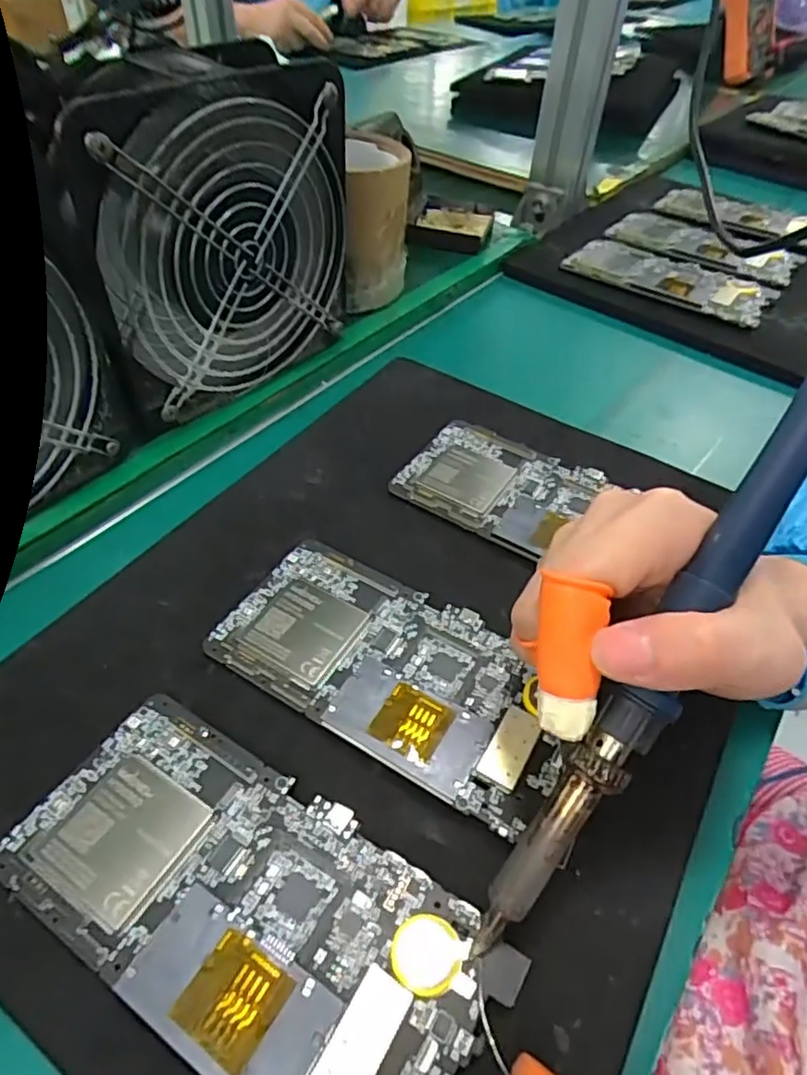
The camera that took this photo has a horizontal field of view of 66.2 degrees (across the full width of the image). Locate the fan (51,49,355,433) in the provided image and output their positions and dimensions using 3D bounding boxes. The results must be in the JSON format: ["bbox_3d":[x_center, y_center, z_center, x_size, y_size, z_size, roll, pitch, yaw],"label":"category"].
[{"bbox_3d":[-0.096,-0.149,0.324,0.052,0.155,0.147,33,54,23],"label":"fan"}]

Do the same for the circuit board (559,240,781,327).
[{"bbox_3d":[0.209,-0.208,0.491,0.154,0.013,0.069,32,54,22],"label":"circuit board"}]

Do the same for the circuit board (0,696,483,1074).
[{"bbox_3d":[-0.050,0.111,0.191,0.147,0.010,0.072,26,52,18],"label":"circuit board"}]

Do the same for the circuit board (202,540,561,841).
[{"bbox_3d":[-0.004,0.051,0.248,0.140,0.011,0.071,26,52,18],"label":"circuit board"}]

